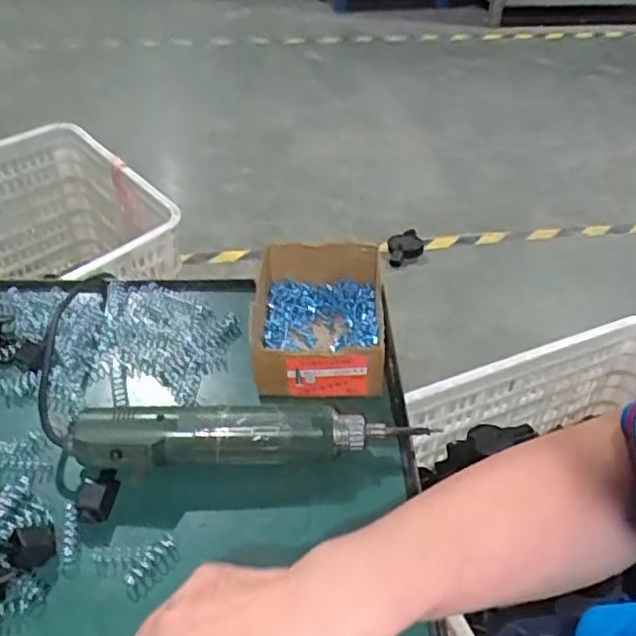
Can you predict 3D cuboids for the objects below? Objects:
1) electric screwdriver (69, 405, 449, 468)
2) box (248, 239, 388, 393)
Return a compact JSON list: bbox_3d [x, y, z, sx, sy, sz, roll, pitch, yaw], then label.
[{"bbox_3d":[-0.048,0.084,0.467,0.246,0.040,0.047,0,43,-4],"label":"electric screwdriver"},{"bbox_3d":[-0.001,0.000,0.546,0.105,0.054,0.137,3,43,0],"label":"box"}]

